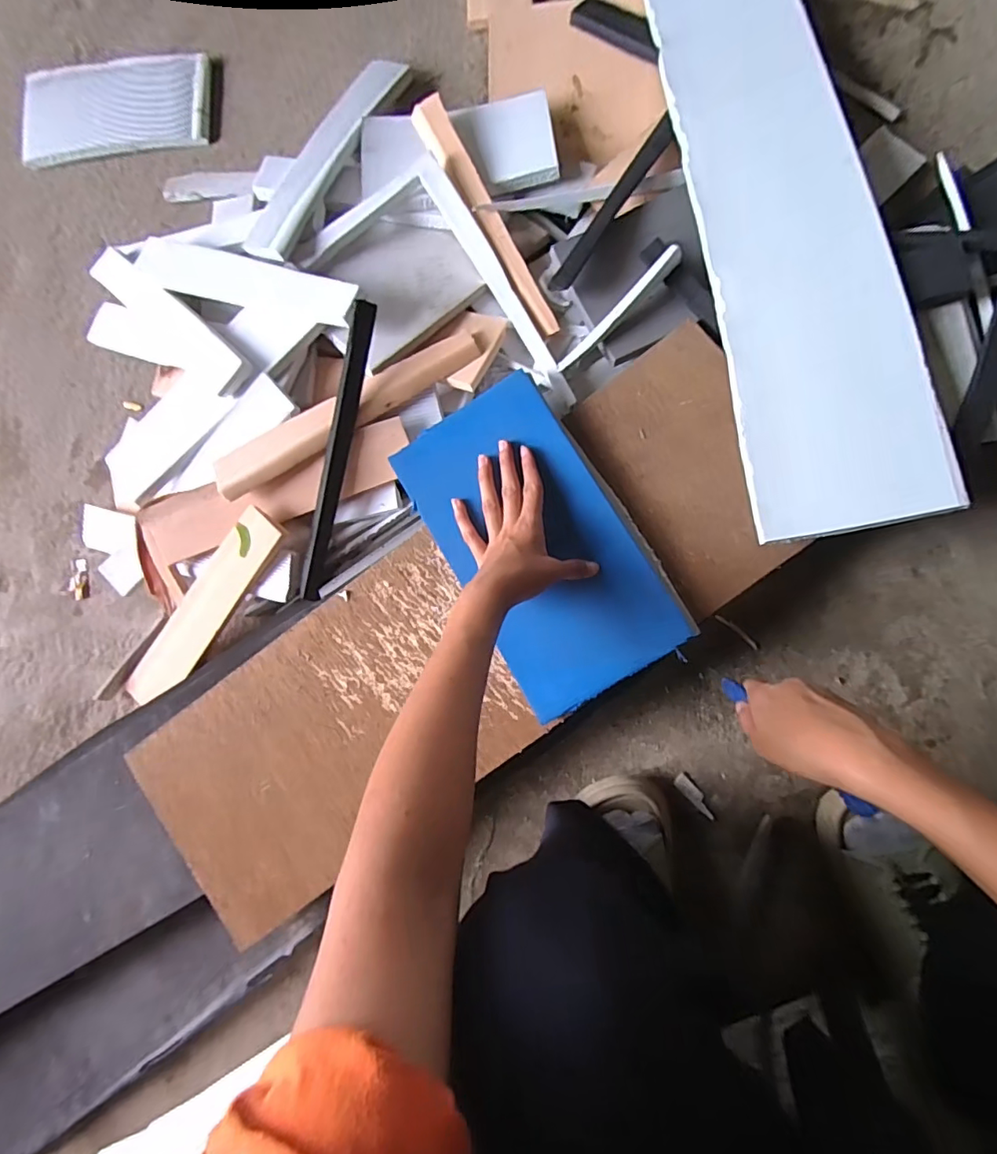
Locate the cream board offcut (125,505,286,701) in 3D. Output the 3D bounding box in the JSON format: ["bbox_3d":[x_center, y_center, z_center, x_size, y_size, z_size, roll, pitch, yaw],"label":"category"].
[{"bbox_3d":[-0.318,0.042,0.579,0.059,0.015,0.279,46,107,8],"label":"cream board offcut"}]

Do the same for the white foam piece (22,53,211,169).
[{"bbox_3d":[-0.473,-0.583,0.670,0.246,0.012,0.130,-4,86,8],"label":"white foam piece"}]

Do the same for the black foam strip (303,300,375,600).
[{"bbox_3d":[-0.159,-0.116,0.529,0.021,0.017,0.283,17,102,9],"label":"black foam strip"}]

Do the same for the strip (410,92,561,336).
[{"bbox_3d":[-0.016,-0.365,0.546,0.031,0.018,0.286,-26,83,5],"label":"strip"}]

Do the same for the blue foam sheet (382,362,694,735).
[{"bbox_3d":[0.035,-0.033,0.485,0.155,0.013,0.281,-31,83,5],"label":"blue foam sheet"}]

